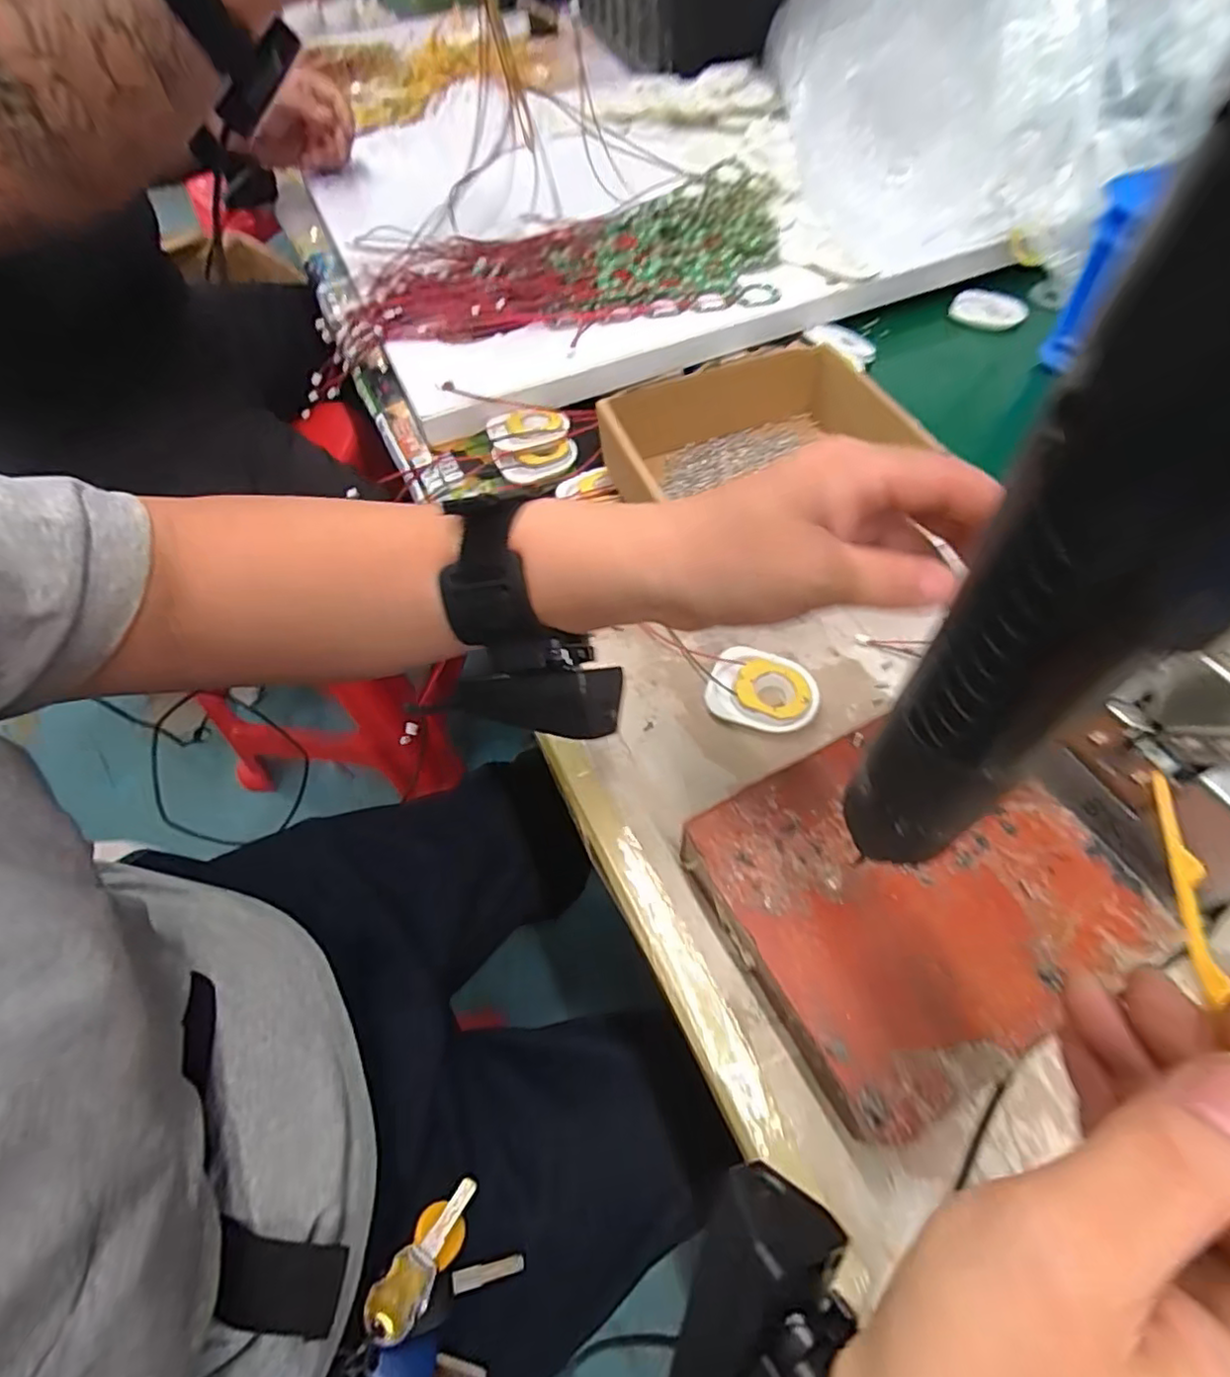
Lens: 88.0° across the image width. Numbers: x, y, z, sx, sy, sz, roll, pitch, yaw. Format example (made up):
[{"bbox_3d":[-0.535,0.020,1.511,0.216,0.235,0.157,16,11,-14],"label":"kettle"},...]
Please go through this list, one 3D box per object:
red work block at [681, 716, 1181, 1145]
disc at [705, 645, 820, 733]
[{"bbox_3d":[0.119,0.084,0.267,0.141,0.044,0.125,-26,61,-12],"label":"red work block"},{"bbox_3d":[0.080,0.001,0.345,0.056,0.011,0.048,16,60,13],"label":"disc"}]

